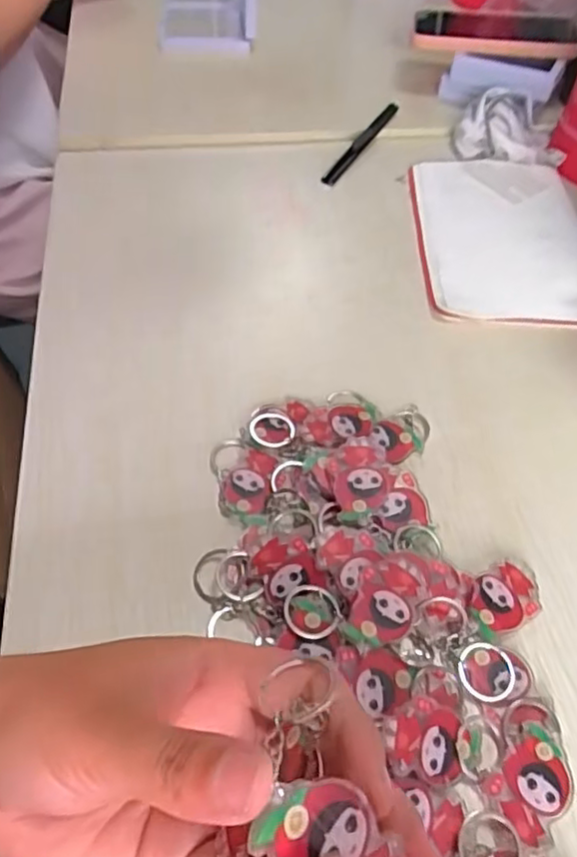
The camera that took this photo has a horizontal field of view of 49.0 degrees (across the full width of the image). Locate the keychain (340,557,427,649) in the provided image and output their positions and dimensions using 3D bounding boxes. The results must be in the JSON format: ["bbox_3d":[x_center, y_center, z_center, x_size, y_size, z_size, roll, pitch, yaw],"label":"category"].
[{"bbox_3d":[0.044,0.075,0.280,0.027,0.006,0.046,27,56,16],"label":"keychain"}]

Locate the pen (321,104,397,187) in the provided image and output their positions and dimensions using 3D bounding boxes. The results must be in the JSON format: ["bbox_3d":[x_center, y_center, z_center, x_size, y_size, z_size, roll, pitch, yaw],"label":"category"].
[{"bbox_3d":[0.063,-0.247,0.548,0.012,0.007,0.134,25,56,15],"label":"pen"}]

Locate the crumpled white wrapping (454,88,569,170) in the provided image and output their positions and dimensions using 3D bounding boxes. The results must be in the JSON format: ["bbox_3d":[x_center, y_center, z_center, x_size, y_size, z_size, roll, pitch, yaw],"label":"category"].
[{"bbox_3d":[0.192,-0.261,0.545,0.089,0.032,0.060,8,53,3],"label":"crumpled white wrapping"}]

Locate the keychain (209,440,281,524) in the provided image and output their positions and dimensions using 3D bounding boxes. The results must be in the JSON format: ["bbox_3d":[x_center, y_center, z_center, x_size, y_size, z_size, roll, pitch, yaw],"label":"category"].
[{"bbox_3d":[-0.026,0.027,0.337,0.036,0.004,0.048,10,53,4],"label":"keychain"}]

